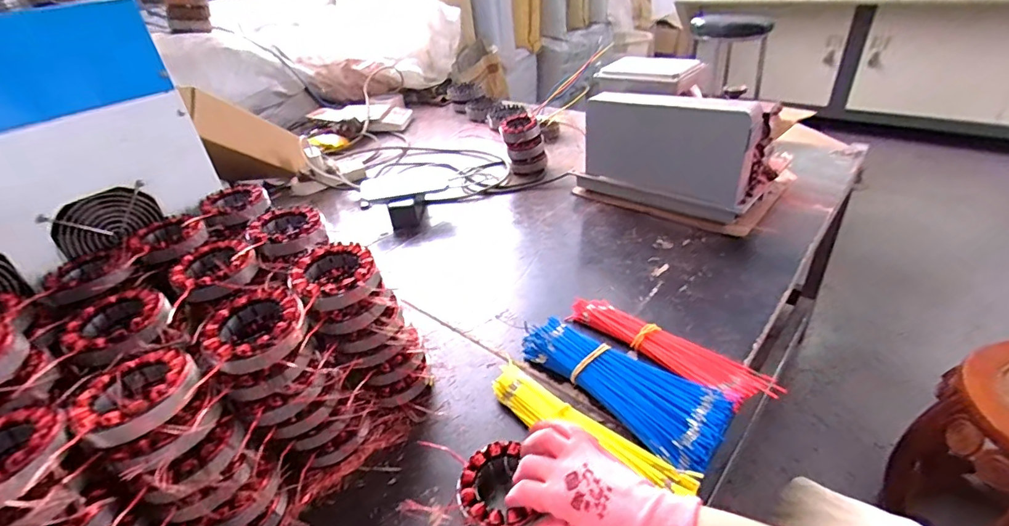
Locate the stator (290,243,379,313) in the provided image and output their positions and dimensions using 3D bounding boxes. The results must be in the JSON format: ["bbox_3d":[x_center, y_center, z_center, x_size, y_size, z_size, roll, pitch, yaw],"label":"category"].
[{"bbox_3d":[-0.175,0.015,0.496,0.079,0.031,0.088,-20,36,-21],"label":"stator"}]

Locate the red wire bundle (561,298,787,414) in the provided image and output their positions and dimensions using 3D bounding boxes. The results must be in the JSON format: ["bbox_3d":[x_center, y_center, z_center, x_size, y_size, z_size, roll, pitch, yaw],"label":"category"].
[{"bbox_3d":[0.199,0.107,0.598,0.260,0.024,0.066,25,44,38],"label":"red wire bundle"}]

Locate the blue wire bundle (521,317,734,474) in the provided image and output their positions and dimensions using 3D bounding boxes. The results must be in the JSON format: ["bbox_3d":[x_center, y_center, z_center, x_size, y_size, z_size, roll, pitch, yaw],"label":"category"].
[{"bbox_3d":[0.133,0.133,0.552,0.097,0.036,0.248,-29,40,-31],"label":"blue wire bundle"}]

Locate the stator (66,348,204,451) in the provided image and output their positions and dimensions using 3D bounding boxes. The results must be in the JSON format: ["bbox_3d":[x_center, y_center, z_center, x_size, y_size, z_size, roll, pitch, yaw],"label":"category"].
[{"bbox_3d":[-0.300,0.114,0.393,0.082,0.036,0.085,-4,33,3],"label":"stator"}]

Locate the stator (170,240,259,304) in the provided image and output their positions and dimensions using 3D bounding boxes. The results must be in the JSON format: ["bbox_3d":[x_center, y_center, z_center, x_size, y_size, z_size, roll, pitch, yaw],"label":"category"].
[{"bbox_3d":[-0.322,0.008,0.529,0.099,0.026,0.083,26,44,38],"label":"stator"}]

